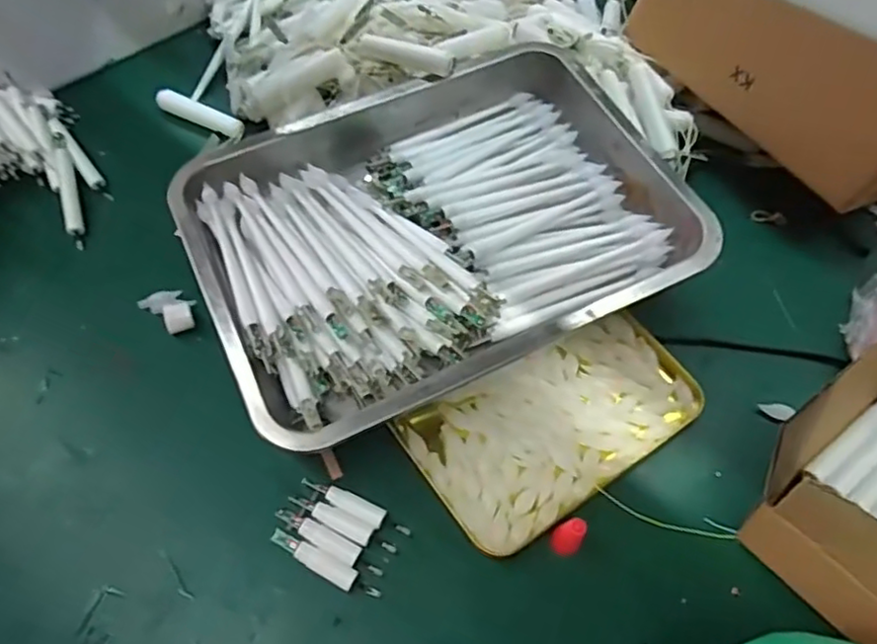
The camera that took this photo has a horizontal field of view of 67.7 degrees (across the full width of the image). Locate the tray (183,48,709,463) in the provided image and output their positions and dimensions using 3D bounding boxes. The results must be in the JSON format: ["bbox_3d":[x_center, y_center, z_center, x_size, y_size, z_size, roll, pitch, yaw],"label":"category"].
[{"bbox_3d":[-0.003,-0.074,0.512,0.353,0.064,0.280,-22,62,-14],"label":"tray"}]

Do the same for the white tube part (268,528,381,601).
[{"bbox_3d":[-0.071,0.151,0.404,0.076,0.011,0.013,24,61,13],"label":"white tube part"}]

